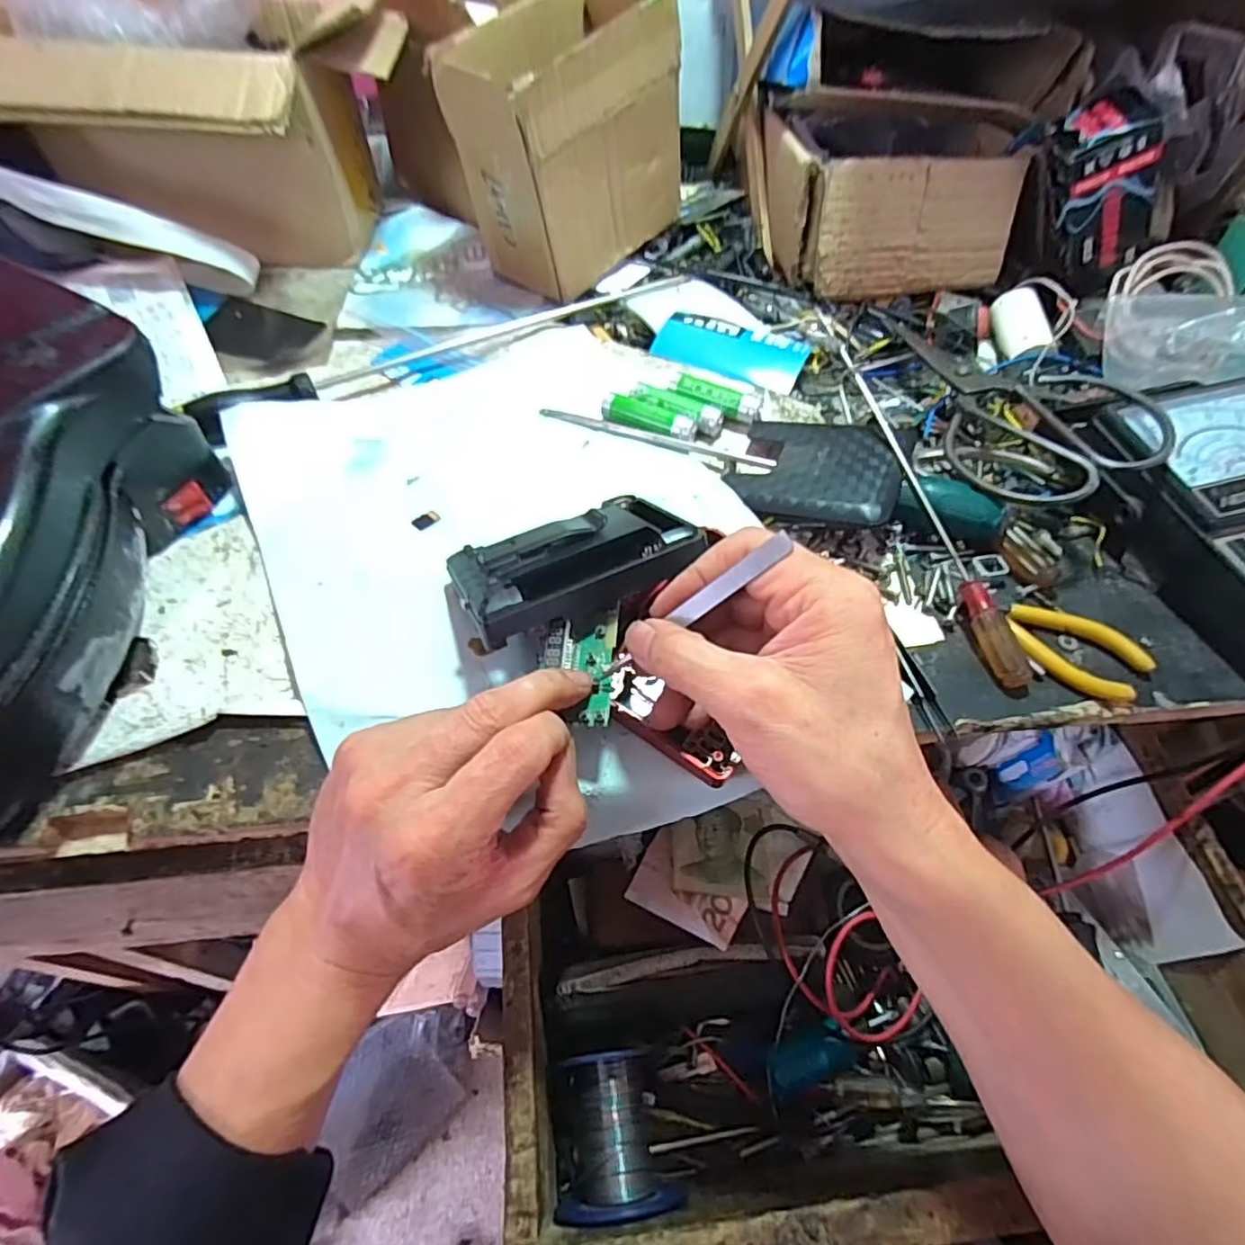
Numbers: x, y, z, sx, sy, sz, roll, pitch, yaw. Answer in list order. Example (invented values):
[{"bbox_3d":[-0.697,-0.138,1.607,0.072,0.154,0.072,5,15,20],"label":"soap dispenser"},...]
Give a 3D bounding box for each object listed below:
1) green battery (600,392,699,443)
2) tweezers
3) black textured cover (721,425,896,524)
[{"bbox_3d":[0.017,-0.135,0.427,0.065,0.012,0.018,21,57,13],"label":"green battery"},{"bbox_3d":[0.025,-0.002,0.265,0.009,0.098,0.008,23,40,-42],"label":"tweezers"},{"bbox_3d":[0.115,-0.092,0.384,0.095,0.007,0.077,11,57,24],"label":"black textured cover"}]

